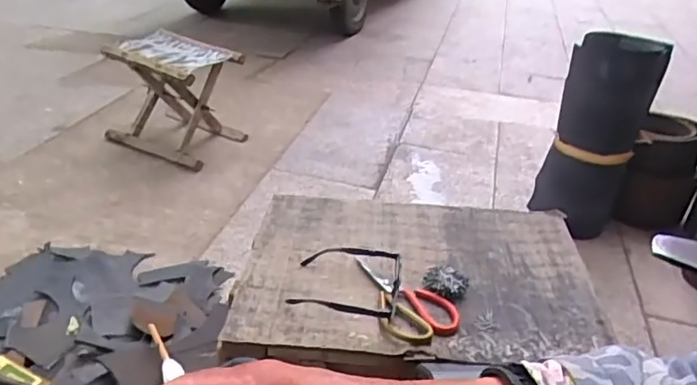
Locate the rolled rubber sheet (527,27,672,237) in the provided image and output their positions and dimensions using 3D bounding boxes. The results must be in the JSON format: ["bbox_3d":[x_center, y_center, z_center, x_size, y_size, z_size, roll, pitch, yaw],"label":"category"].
[{"bbox_3d":[0.534,-0.112,1.211,0.174,0.445,0.152,19,34,22],"label":"rolled rubber sheet"}]

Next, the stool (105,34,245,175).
[{"bbox_3d":[-0.471,-0.256,1.492,0.308,0.268,0.230,18,34,21],"label":"stool"}]

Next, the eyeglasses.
[{"bbox_3d":[-0.001,0.114,0.764,0.147,0.036,0.167,11,32,10],"label":"eyeglasses"}]

